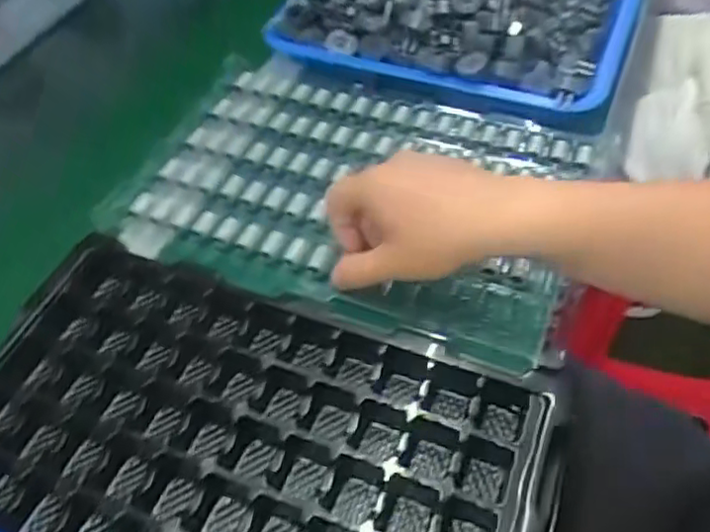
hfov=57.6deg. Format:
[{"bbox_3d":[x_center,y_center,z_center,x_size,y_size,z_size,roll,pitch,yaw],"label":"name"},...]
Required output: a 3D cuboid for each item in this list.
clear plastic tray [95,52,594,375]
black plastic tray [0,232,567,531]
[{"bbox_3d":[-0.001,-0.070,0.518,0.355,0.030,0.256,18,55,19],"label":"clear plastic tray"},{"bbox_3d":[-0.068,0.105,0.390,0.360,0.036,0.194,16,55,18],"label":"black plastic tray"}]

